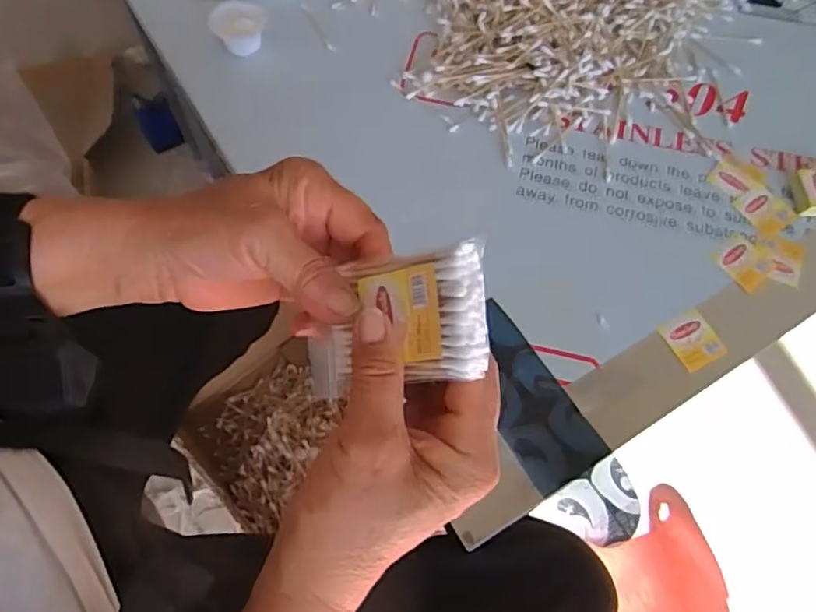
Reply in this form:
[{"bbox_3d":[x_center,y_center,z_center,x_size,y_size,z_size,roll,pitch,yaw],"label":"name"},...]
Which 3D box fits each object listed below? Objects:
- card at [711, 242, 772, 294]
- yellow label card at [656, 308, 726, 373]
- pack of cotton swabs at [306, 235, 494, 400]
[{"bbox_3d":[0.280,-0.033,0.498,0.040,0.004,0.042,-23,65,-12],"label":"card"},{"bbox_3d":[0.223,0.026,0.467,0.038,0.004,0.041,-23,67,-13],"label":"yellow label card"},{"bbox_3d":[-0.007,0.008,0.264,0.087,0.015,0.057,-10,81,35],"label":"pack of cotton swabs"}]

